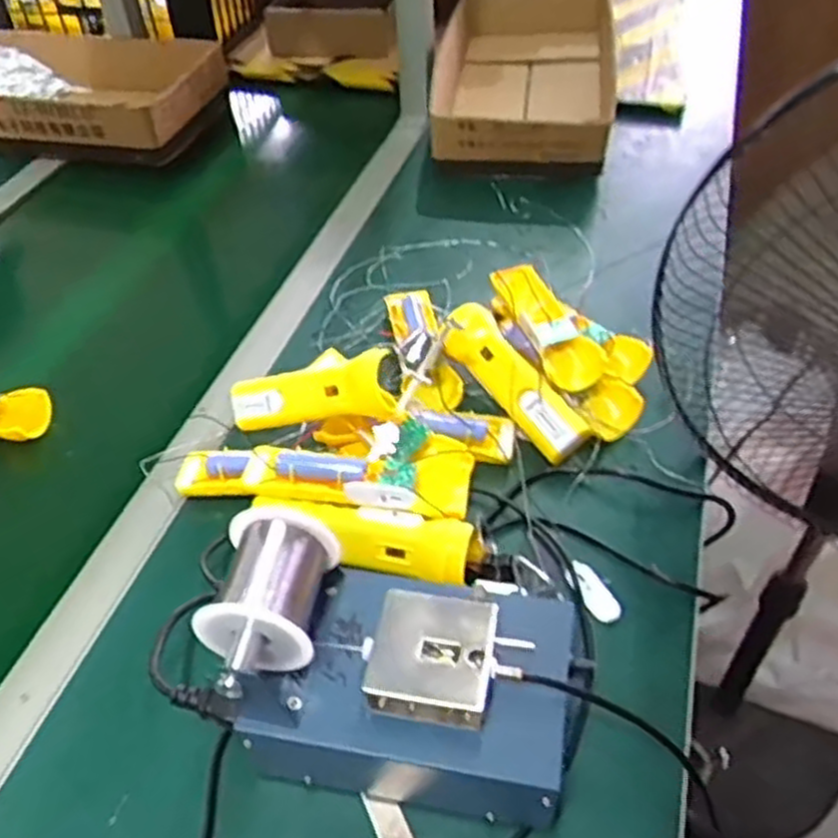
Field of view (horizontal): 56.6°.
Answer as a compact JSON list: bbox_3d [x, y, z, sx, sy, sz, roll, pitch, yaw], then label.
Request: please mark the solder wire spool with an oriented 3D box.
[{"bbox_3d":[-0.086,0.103,0.442,0.066,0.058,0.095,8,47,10],"label":"solder wire spool"}]

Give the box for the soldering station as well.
[{"bbox_3d":[-0.001,0.157,0.468,0.188,0.096,0.120,7,46,9],"label":"soldering station"}]

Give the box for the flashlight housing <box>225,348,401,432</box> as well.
[{"bbox_3d":[-0.086,-0.016,0.638,0.163,0.052,0.036,-9,39,34],"label":"flashlight housing"}]

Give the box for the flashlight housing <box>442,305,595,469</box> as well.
[{"bbox_3d":[0.079,-0.036,0.670,0.047,0.039,0.175,-24,49,-19],"label":"flashlight housing"}]

